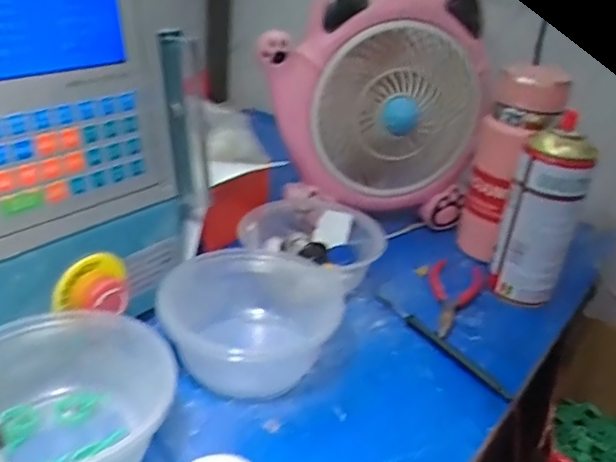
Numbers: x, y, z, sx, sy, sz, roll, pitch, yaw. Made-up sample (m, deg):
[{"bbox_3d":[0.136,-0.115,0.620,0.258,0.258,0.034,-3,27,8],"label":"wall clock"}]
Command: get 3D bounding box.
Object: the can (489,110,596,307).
[{"bbox_3d":[0.215,-0.010,0.562,0.060,0.182,0.060,5,28,-3],"label":"can"}]

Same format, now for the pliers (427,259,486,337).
[{"bbox_3d":[0.131,0.060,0.584,0.051,0.014,0.128,22,32,26],"label":"pliers"}]

